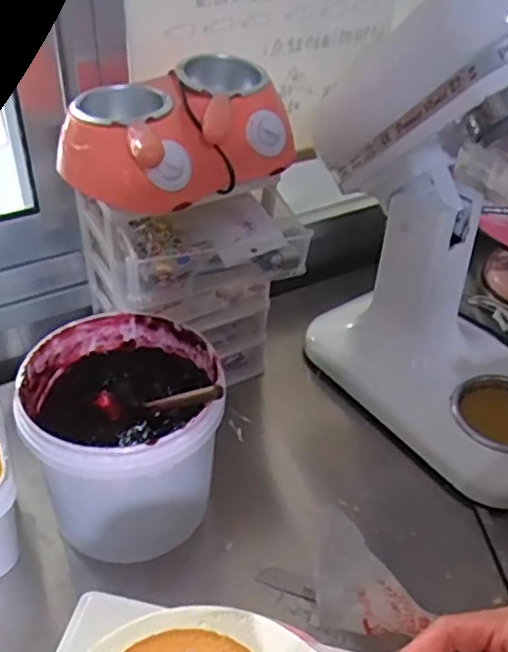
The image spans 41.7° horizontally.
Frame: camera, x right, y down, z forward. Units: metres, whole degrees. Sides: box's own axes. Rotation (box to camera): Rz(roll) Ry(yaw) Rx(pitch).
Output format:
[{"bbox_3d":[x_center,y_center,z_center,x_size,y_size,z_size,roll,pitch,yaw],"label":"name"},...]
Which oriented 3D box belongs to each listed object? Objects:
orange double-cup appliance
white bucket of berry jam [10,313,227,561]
[{"bbox_3d":[-0.072,-0.203,0.705,0.169,0.097,0.227,29,45,28],"label":"orange double-cup appliance"},{"bbox_3d":[-0.134,0.109,0.693,0.184,0.166,0.192,2,39,-1],"label":"white bucket of berry jam"}]

